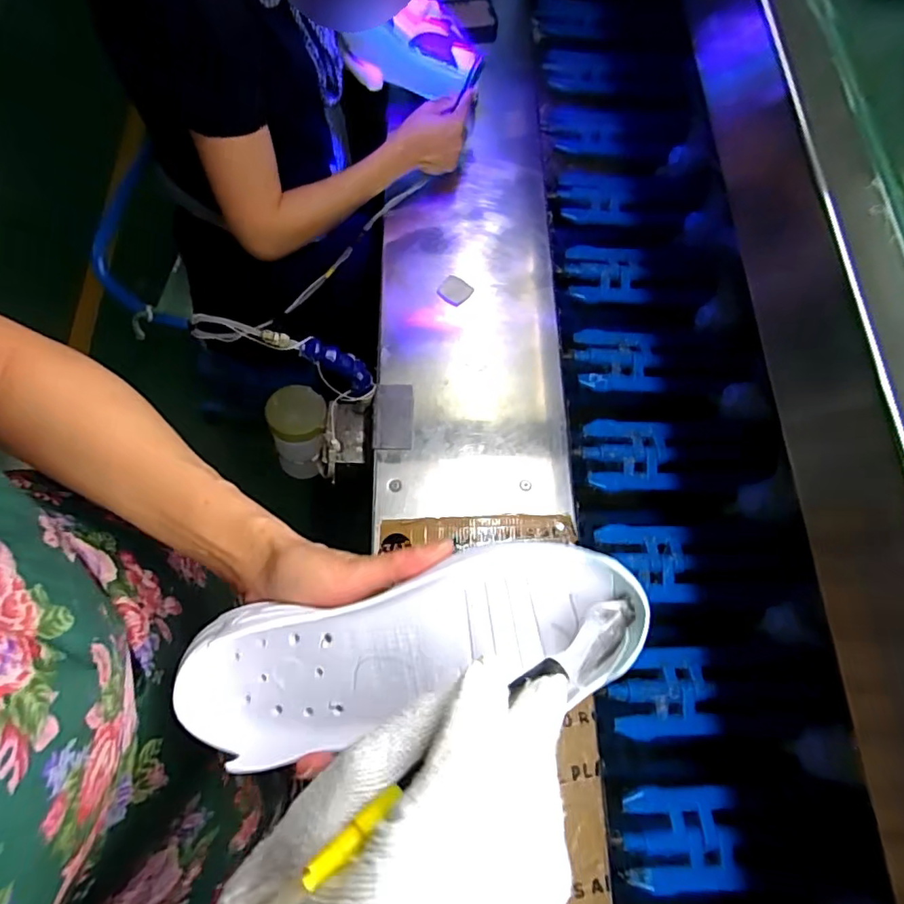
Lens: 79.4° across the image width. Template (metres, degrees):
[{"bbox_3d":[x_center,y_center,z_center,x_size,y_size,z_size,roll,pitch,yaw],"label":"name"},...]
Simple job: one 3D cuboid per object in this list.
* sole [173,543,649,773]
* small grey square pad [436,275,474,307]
[{"bbox_3d":[-0.025,0.101,0.277,0.234,0.040,0.075,-18,71,9],"label":"sole"},{"bbox_3d":[0.004,-0.218,0.738,0.040,0.004,0.037,34,73,10],"label":"small grey square pad"}]

